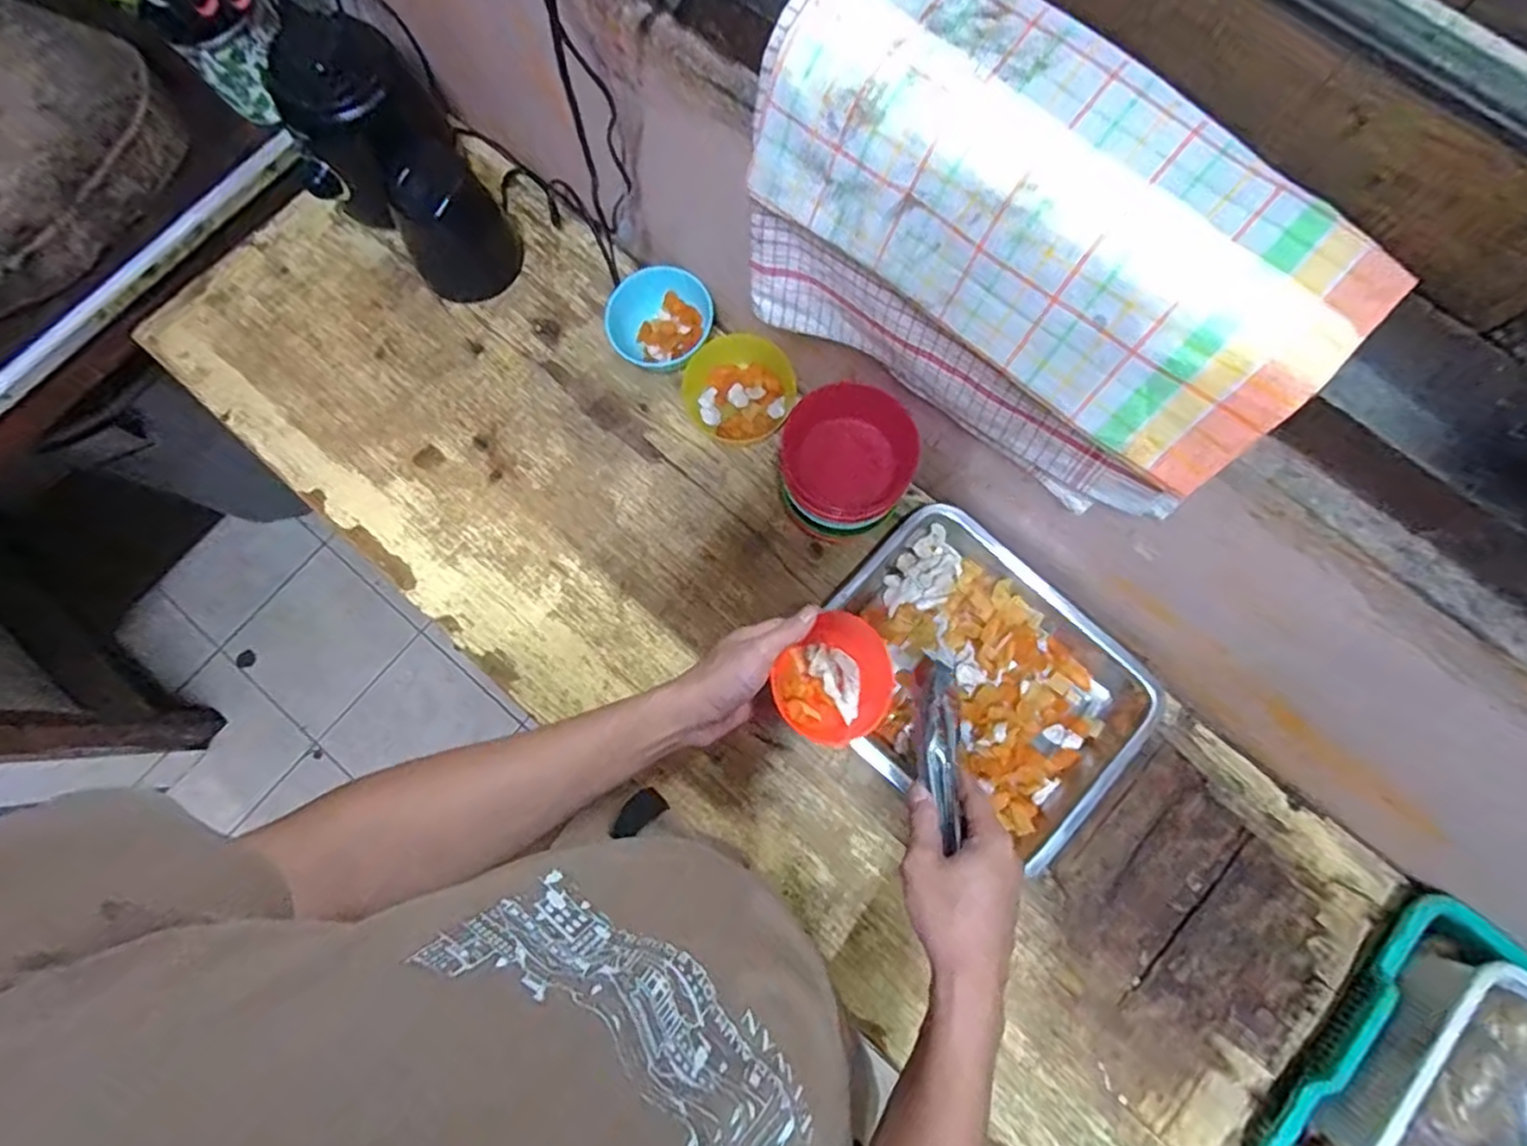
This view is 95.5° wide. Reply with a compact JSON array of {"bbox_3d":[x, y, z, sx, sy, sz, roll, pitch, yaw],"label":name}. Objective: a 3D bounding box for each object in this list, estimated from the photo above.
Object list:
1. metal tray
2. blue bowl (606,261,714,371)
[{"bbox_3d":[0.210,0.099,0.685,0.300,0.049,0.257,41,79,8],"label":"metal tray"},{"bbox_3d":[-0.113,-0.274,0.764,0.110,0.053,0.105,0,78,1],"label":"blue bowl"}]

